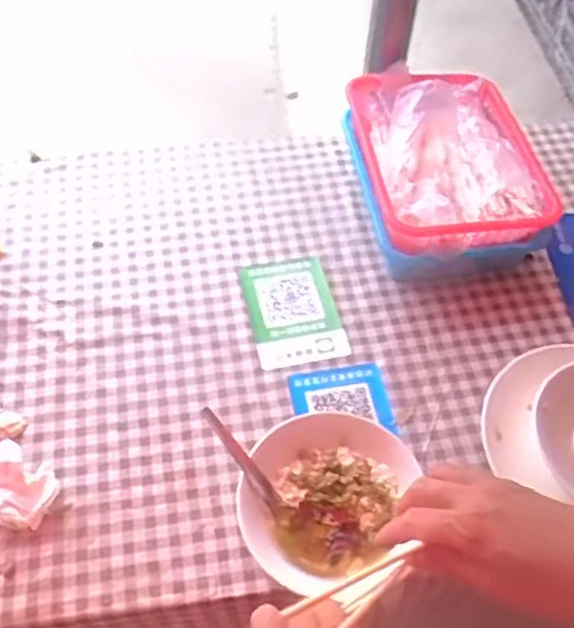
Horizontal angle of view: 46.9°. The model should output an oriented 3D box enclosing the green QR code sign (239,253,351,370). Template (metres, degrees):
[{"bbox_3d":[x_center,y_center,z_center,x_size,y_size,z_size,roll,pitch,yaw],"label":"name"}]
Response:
[{"bbox_3d":[0.006,-0.006,0.757,0.099,0.007,0.143,-9,55,-10],"label":"green QR code sign"}]

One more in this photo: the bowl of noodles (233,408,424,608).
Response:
[{"bbox_3d":[0.032,0.169,0.600,0.146,0.058,0.163,14,54,6],"label":"bowl of noodles"}]

